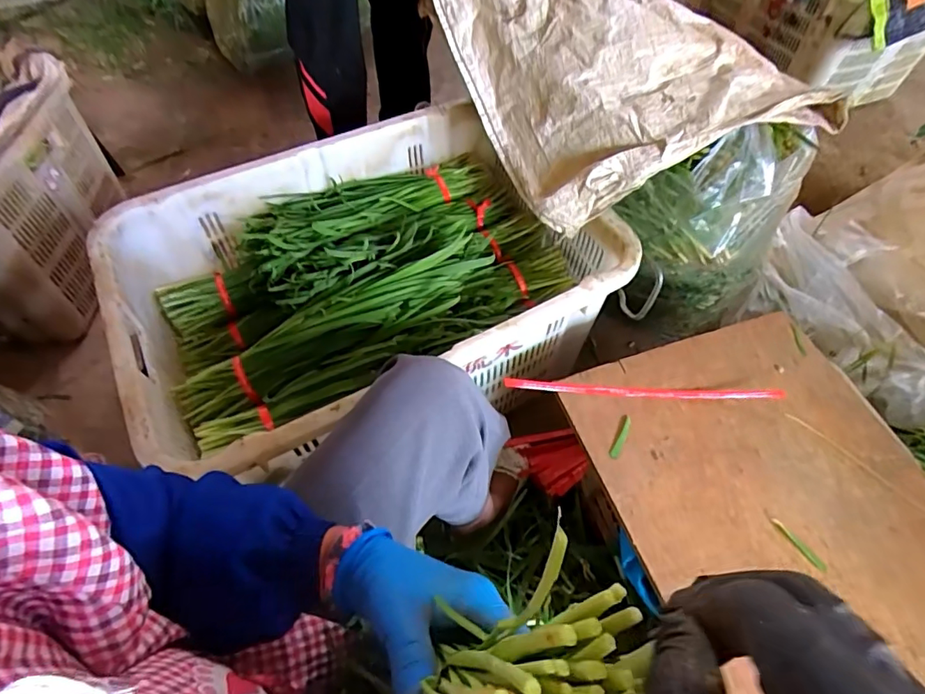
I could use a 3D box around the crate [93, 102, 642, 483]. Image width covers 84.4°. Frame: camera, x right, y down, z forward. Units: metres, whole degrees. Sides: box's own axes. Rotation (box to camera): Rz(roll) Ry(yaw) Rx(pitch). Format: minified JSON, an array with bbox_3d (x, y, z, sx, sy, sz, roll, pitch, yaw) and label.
[{"bbox_3d":[-0.140,-0.105,0.788,0.655,0.219,0.473,-26,60,-16],"label":"crate"}]

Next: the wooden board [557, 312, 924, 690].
[{"bbox_3d":[0.388,0.236,0.542,0.364,0.017,0.598,-16,57,-10],"label":"wooden board"}]

